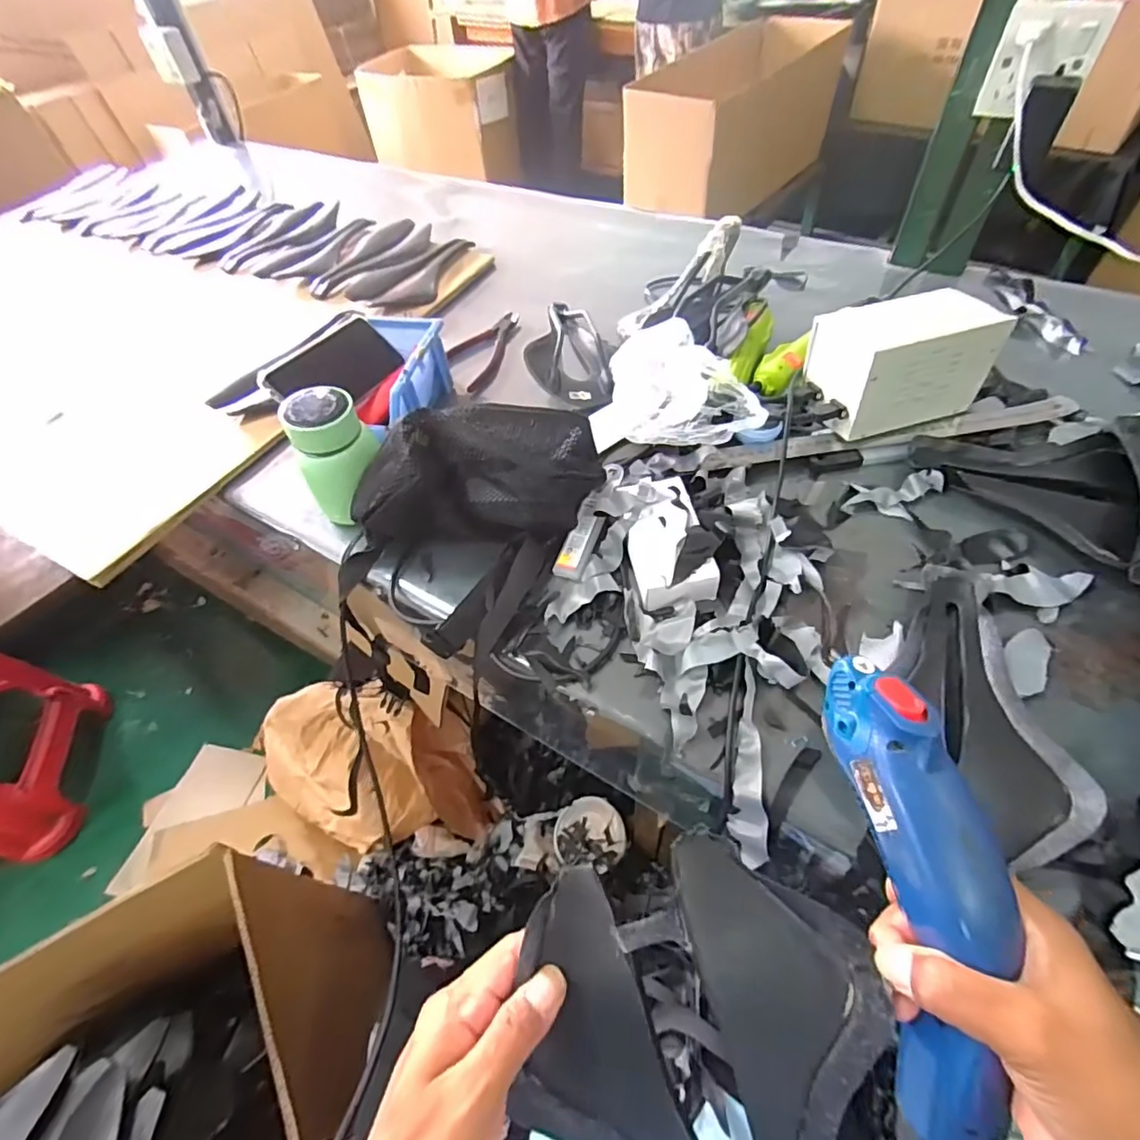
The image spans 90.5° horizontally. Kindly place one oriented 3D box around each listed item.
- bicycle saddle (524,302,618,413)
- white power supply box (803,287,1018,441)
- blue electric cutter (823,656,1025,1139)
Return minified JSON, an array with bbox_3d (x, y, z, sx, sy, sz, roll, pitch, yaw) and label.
[{"bbox_3d":[0.005,-0.275,0.687,0.094,0.051,0.213,3,54,8],"label":"bicycle saddle"},{"bbox_3d":[0.325,-0.205,0.561,0.152,0.105,0.096,-16,54,-6],"label":"white power supply box"},{"bbox_3d":[0.158,0.164,0.247,0.047,0.051,0.244,-6,87,1],"label":"blue electric cutter"}]

